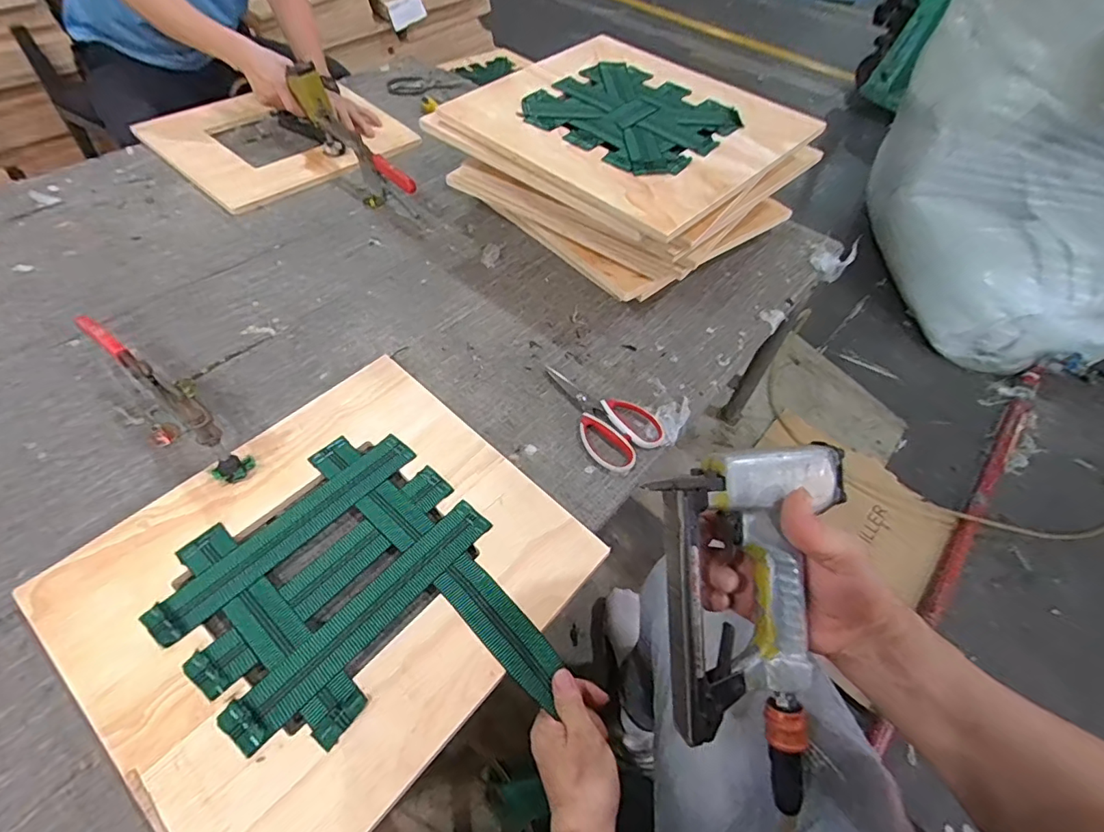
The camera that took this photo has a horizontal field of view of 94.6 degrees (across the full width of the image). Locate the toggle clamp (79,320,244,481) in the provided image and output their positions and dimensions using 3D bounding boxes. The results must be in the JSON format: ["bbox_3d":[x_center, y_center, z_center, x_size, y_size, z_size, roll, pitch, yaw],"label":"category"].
[{"bbox_3d":[-0.459,-0.033,0.591,0.287,0.108,0.063,40,59,23],"label":"toggle clamp"}]

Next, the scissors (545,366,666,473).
[{"bbox_3d":[0.058,-0.010,0.676,0.102,0.011,0.182,-33,62,-26],"label":"scissors"}]

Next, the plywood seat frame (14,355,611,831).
[{"bbox_3d":[-0.220,0.158,0.525,0.390,0.018,0.421,37,58,21],"label":"plywood seat frame"}]

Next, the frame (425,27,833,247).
[{"bbox_3d":[0.107,-0.440,0.756,0.429,0.027,0.409,40,63,22],"label":"frame"}]

